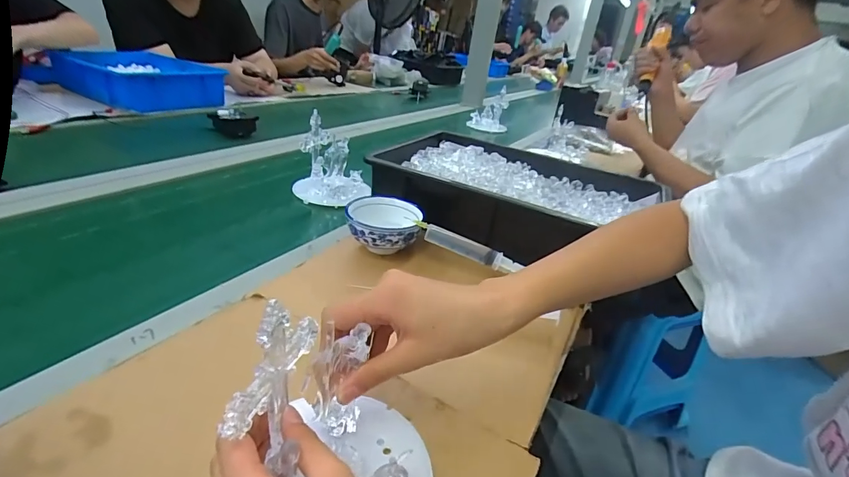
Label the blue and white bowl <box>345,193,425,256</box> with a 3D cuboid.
[{"bbox_3d":[-0.052,-0.012,0.531,0.088,0.053,0.095,6,26,-3],"label":"blue and white bowl"}]

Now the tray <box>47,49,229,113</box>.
[{"bbox_3d":[-0.826,-0.476,1.215,0.458,0.092,0.313,28,34,34],"label":"tray"}]

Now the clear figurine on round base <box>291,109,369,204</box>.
[{"bbox_3d":[-0.152,-0.135,0.691,0.118,0.115,0.108,6,26,-4],"label":"clear figurine on round base"}]

